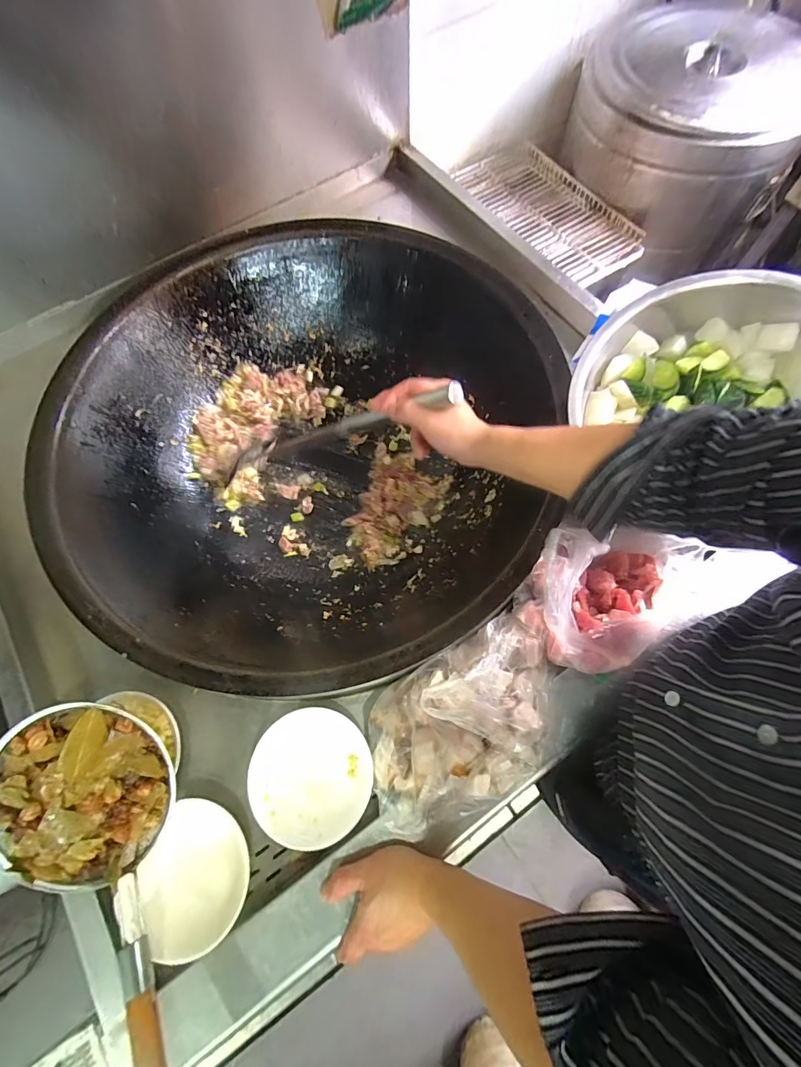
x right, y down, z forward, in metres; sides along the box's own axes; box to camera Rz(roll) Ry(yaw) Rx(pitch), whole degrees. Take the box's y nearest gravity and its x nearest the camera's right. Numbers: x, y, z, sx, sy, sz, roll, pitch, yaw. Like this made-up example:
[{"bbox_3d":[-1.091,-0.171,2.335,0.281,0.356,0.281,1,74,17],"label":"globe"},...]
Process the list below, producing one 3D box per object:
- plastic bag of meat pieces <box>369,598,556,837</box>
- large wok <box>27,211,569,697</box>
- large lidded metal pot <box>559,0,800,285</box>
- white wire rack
[{"bbox_3d":[0.088,0.215,0.477,0.278,0.087,0.170,-29,72,-8],"label":"plastic bag of meat pieces"},{"bbox_3d":[-0.161,-0.147,0.762,0.761,0.278,0.789,10,71,6],"label":"large wok"},{"bbox_3d":[0.673,-0.951,1.038,0.494,0.315,0.407,38,76,14],"label":"large lidded metal pot"},{"bbox_3d":[0.374,-0.836,1.069,0.233,0.045,0.519,-38,73,-11],"label":"white wire rack"}]

